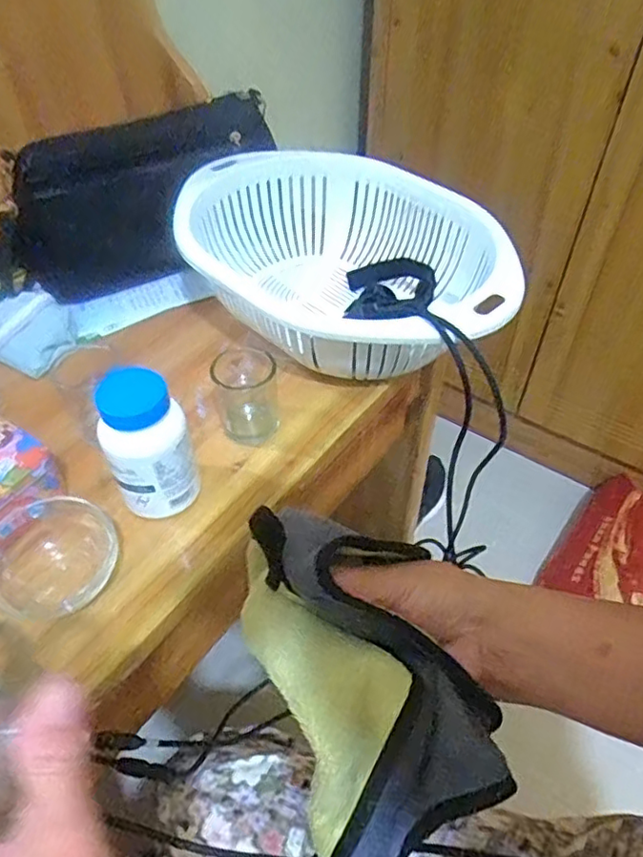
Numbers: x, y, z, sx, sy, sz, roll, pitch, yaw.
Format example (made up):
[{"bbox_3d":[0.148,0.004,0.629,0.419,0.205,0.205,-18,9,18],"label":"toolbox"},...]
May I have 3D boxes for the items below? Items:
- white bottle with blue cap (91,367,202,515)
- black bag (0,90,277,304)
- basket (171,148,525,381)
[{"bbox_3d":[-0.124,0.012,0.440,0.058,0.105,0.048,-15,49,-16],"label":"white bottle with blue cap"},{"bbox_3d":[-0.184,-0.237,0.643,0.283,0.153,0.048,-19,50,-18],"label":"black bag"},{"bbox_3d":[0.011,-0.147,0.581,0.324,0.103,0.239,34,54,26],"label":"basket"}]

